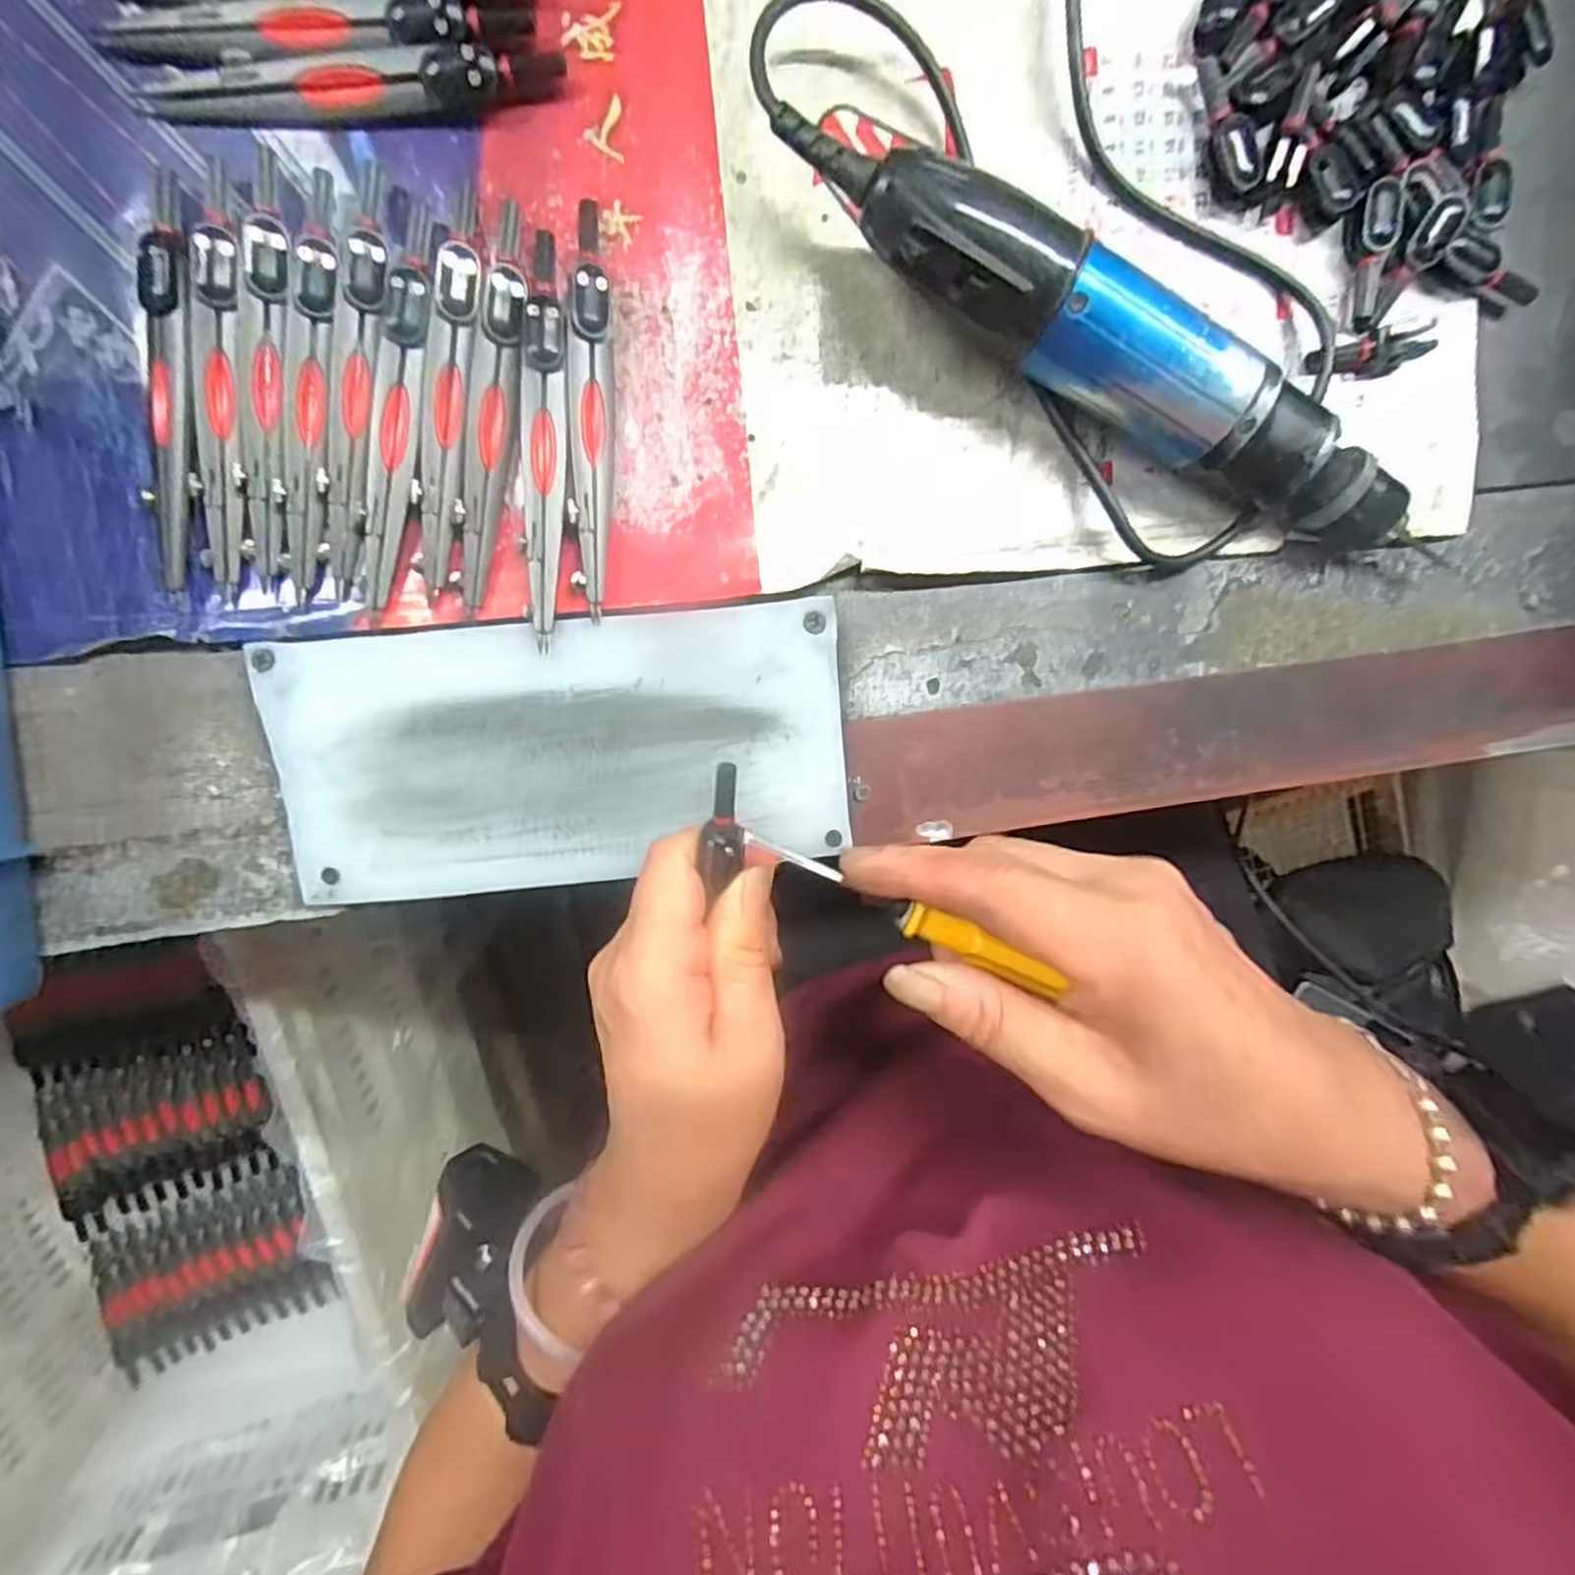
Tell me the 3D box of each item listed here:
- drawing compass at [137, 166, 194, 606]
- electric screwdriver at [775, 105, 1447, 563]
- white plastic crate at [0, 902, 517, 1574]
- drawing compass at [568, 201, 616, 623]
[{"bbox_3d":[-0.198,-0.129,0.240,0.015,0.007,0.130,3,98,-6],"label":"drawing compass"},{"bbox_3d":[0.108,-0.142,0.248,0.250,0.045,0.037,23,96,-8],"label":"electric screwdriver"},{"bbox_3d":[-0.426,0.312,0.528,0.350,0.190,0.420,-13,99,-3],"label":"white plastic crate"},{"bbox_3d":[-0.066,-0.125,0.250,0.014,0.009,0.129,2,98,-5],"label":"drawing compass"}]

